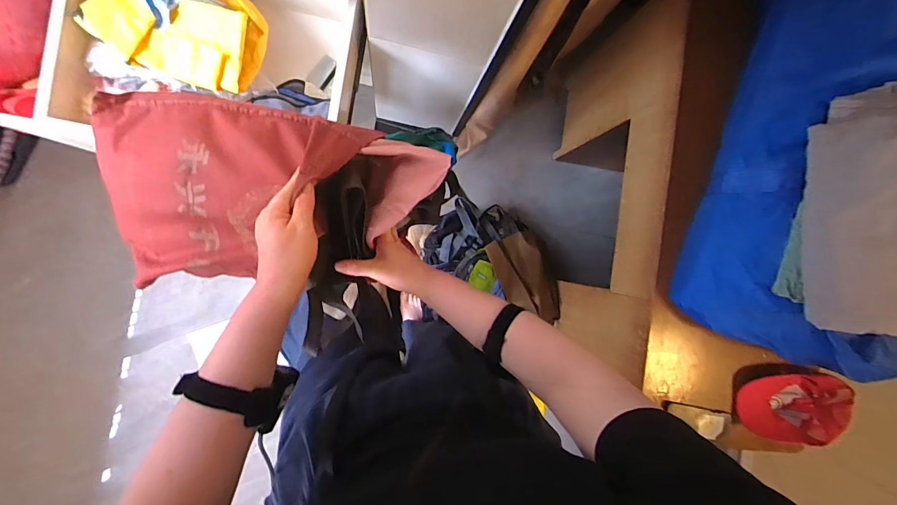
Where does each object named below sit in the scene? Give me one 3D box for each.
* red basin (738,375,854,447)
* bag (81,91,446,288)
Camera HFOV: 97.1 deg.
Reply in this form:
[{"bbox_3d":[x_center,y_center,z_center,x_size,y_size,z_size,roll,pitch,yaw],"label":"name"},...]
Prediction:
[{"bbox_3d":[0.759,0.332,0.859,0.211,0.089,0.145,5,90,-8],"label":"red basin"},{"bbox_3d":[-0.235,-0.099,0.511,0.450,0.124,0.216,-1,91,0],"label":"bag"}]

